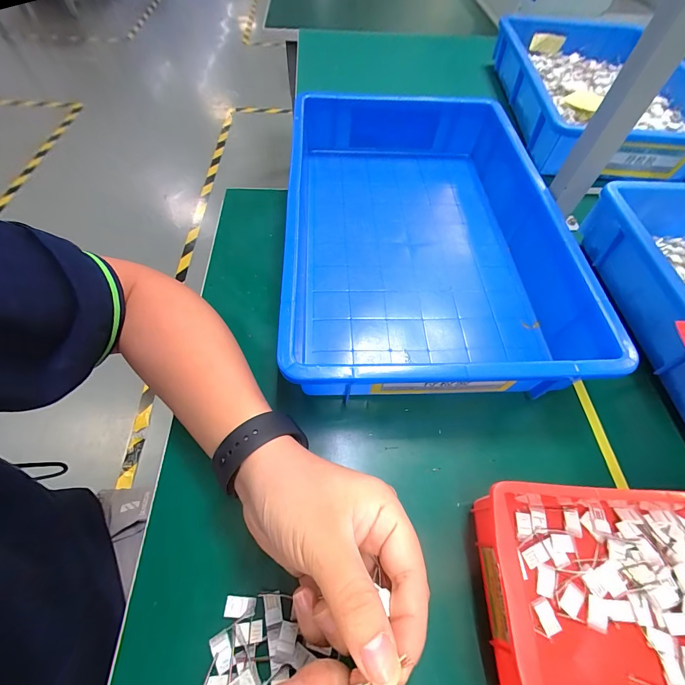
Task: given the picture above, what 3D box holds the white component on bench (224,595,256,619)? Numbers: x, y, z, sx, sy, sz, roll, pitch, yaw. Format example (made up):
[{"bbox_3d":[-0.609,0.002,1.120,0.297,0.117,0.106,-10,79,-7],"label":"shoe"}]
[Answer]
[{"bbox_3d":[-0.072,0.185,0.228,0.021,0.004,0.012,5,59,1],"label":"white component on bench"}]

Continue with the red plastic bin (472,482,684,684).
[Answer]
[{"bbox_3d":[0.206,0.173,0.221,0.216,0.066,0.129,2,59,-1],"label":"red plastic bin"}]

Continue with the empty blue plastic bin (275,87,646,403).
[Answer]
[{"bbox_3d":[0.087,-0.136,0.387,0.286,0.083,0.415,1,61,-4],"label":"empty blue plastic bin"}]

